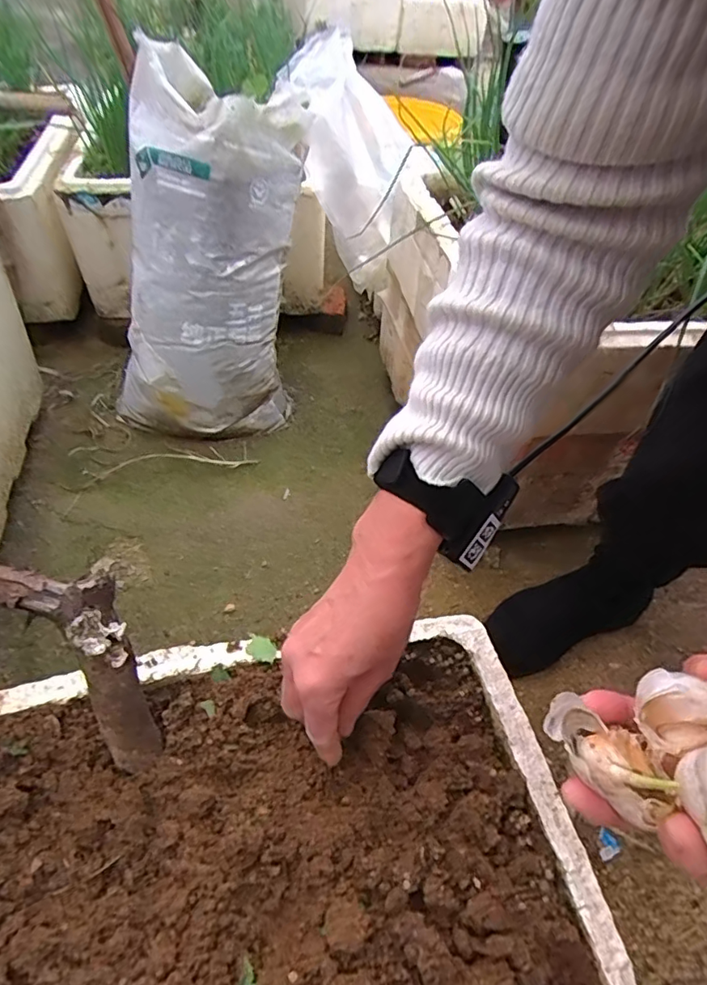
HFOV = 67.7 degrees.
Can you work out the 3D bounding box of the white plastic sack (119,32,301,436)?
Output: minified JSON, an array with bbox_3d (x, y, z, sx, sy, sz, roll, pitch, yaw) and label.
[{"bbox_3d":[-0.213,-0.335,0.773,0.246,0.500,0.214,9,27,3],"label":"white plastic sack"}]

